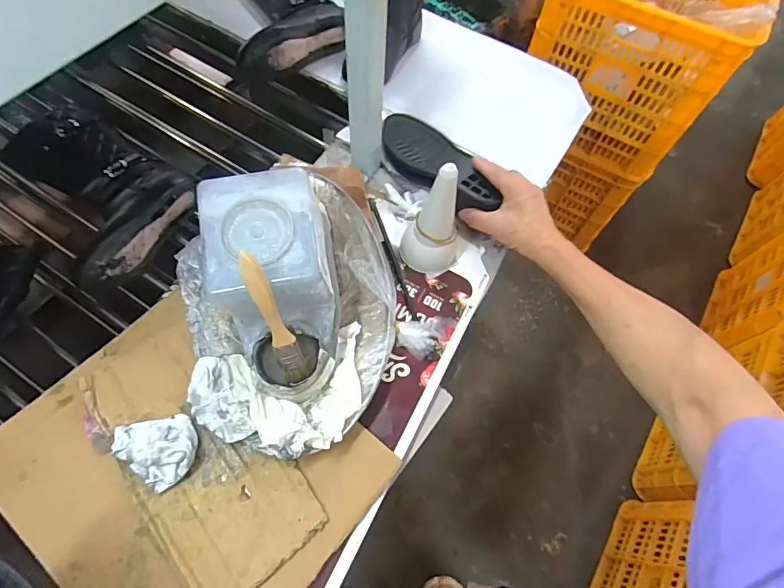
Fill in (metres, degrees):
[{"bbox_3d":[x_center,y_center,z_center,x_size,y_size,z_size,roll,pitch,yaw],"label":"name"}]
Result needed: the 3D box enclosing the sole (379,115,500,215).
[{"bbox_3d":[0.060,-0.174,0.584,0.073,0.035,0.210,-32,59,-17],"label":"sole"}]

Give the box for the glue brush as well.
[{"bbox_3d":[-0.102,0.025,0.378,0.021,0.140,0.011,-22,37,-13],"label":"glue brush"}]

